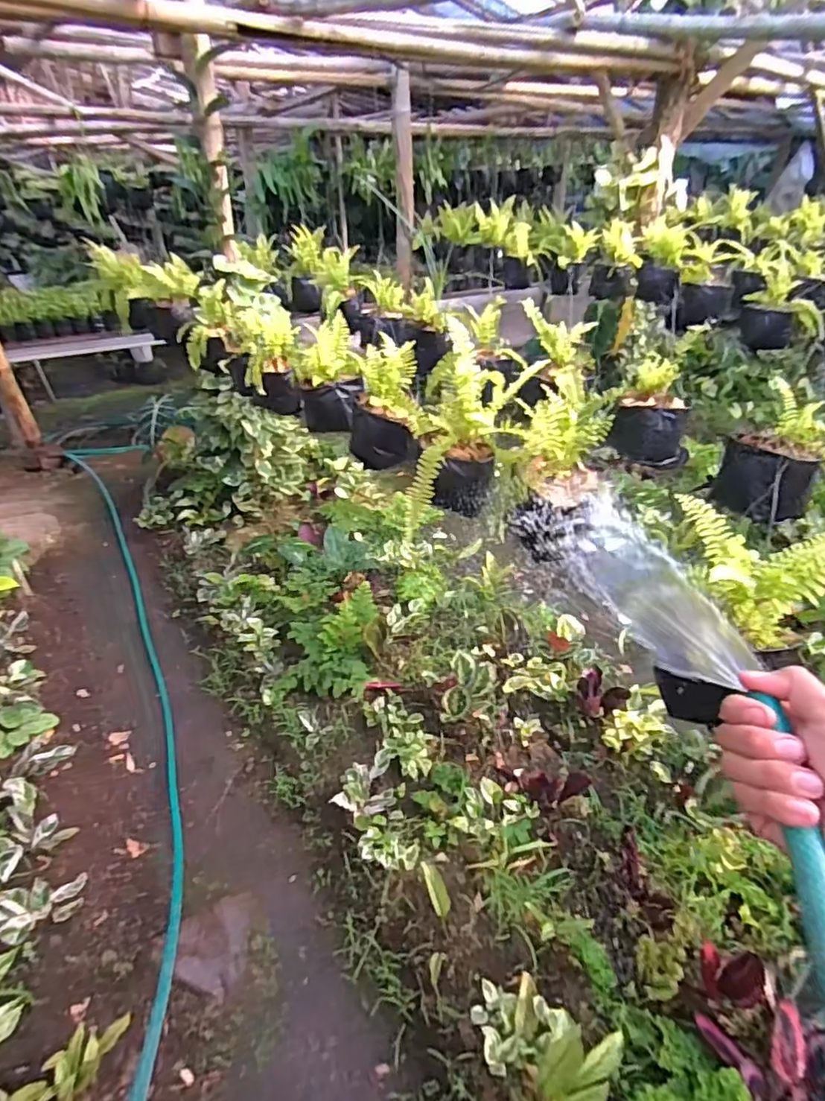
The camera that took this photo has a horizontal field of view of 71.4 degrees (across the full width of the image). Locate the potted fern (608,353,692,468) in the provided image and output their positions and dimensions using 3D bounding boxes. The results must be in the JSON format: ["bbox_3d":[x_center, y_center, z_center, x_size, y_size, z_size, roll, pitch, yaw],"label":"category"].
[{"bbox_3d":[0.514,-0.287,1.218,0.148,0.185,0.127,18,39,26],"label":"potted fern"}]

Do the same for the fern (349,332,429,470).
[{"bbox_3d":[-0.056,-0.303,1.221,0.163,0.221,0.150,-7,35,-8],"label":"fern"}]

